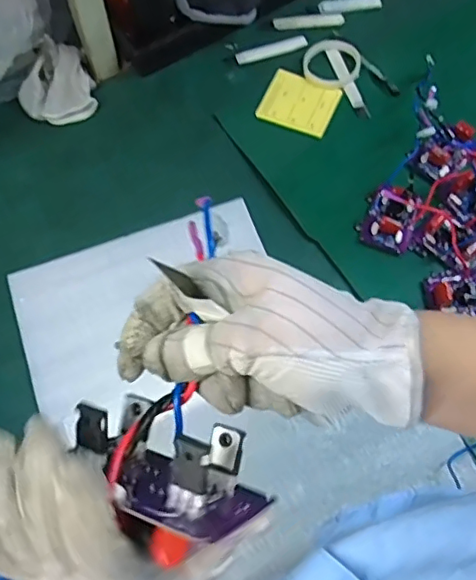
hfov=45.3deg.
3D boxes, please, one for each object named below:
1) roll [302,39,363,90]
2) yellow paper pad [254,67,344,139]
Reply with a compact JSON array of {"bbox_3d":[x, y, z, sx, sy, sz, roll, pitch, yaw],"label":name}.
[{"bbox_3d":[0.148,-0.356,0.899,0.090,0.016,0.087,0,67,1],"label":"roll"},{"bbox_3d":[0.095,-0.290,0.882,0.109,0.009,0.103,22,69,10],"label":"yellow paper pad"}]

